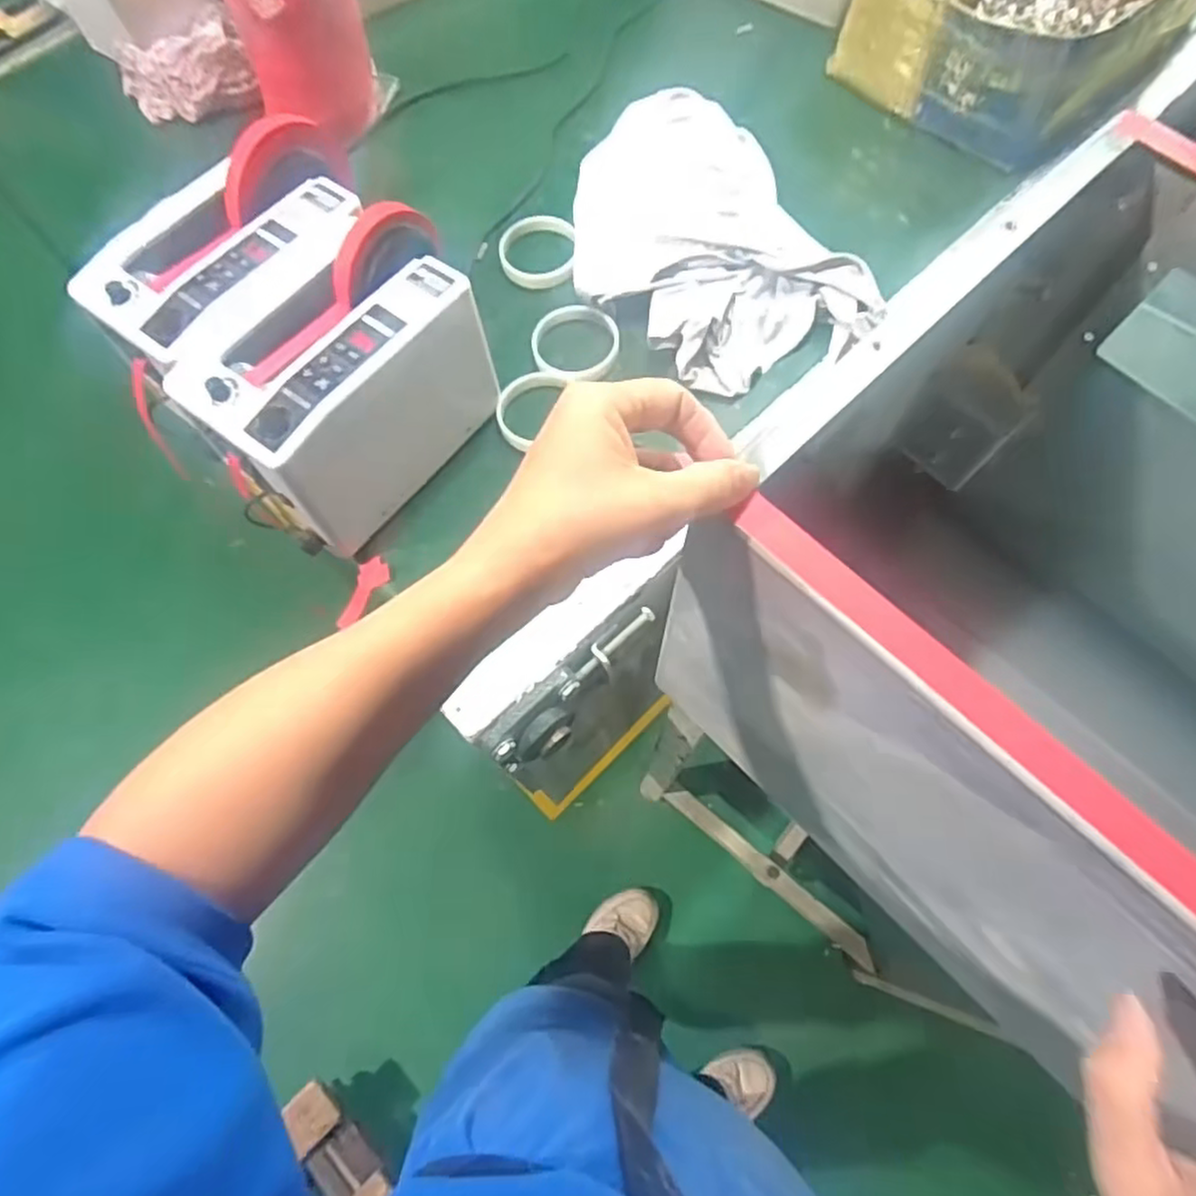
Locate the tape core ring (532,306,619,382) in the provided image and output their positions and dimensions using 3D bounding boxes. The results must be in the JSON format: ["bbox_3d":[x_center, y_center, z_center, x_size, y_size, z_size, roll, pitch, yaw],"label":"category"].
[{"bbox_3d":[-0.022,-0.249,0.690,0.082,0.015,0.079,-1,69,2],"label":"tape core ring"}]

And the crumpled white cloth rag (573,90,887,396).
[{"bbox_3d":[0.102,-0.360,0.712,0.251,0.041,0.357,-24,70,-6],"label":"crumpled white cloth rag"}]

